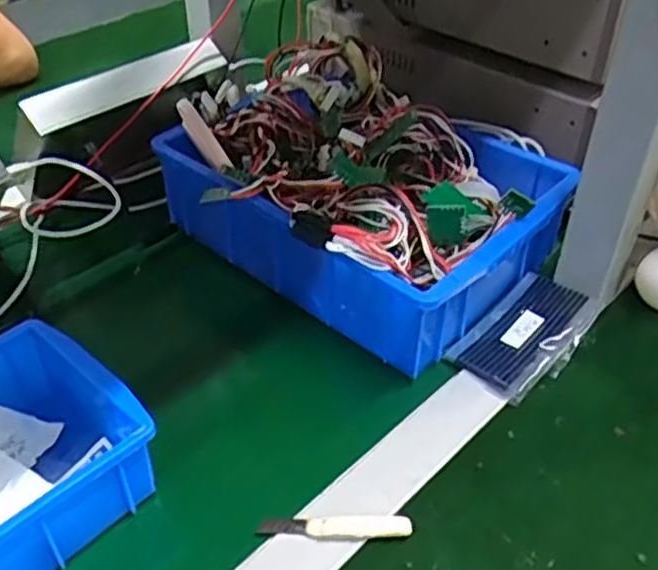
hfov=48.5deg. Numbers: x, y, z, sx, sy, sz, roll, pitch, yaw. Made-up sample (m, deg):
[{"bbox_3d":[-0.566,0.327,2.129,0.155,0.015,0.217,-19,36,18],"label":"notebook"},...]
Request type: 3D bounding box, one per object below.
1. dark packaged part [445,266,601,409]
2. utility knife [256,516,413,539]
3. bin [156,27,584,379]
[{"bbox_3d":[0.144,0.034,0.535,0.066,0.024,0.116,31,50,30],"label":"dark packaged part"},{"bbox_3d":[0.004,0.140,0.423,0.087,0.008,0.013,1,41,0],"label":"utility knife"},{"bbox_3d":[0.032,-0.083,0.597,0.280,0.116,0.230,28,48,28],"label":"bin"}]

